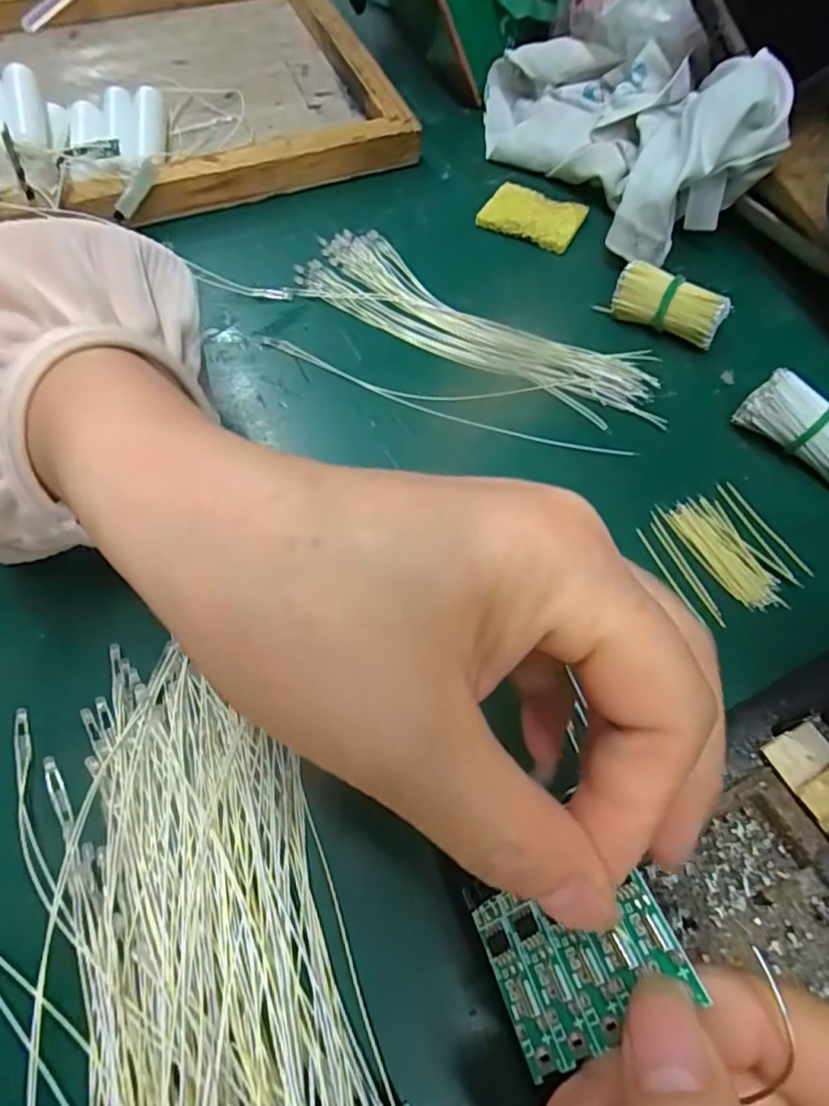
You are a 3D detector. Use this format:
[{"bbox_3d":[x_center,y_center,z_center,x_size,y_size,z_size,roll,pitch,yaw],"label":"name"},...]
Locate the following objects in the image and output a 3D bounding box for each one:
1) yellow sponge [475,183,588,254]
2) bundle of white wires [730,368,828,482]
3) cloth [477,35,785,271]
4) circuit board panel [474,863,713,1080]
[{"bbox_3d":[0.067,-0.192,0.321,0.053,0.010,0.036,28,66,15],"label":"yellow sponge"},{"bbox_3d":[0.167,-0.049,0.234,0.062,0.028,0.019,39,69,20],"label":"bundle of white wires"},{"bbox_3d":[0.103,-0.249,0.319,0.081,0.066,0.193,-25,64,-12],"label":"cloth"},{"bbox_3d":[0.034,0.084,0.117,0.039,0.004,0.030,-39,50,15],"label":"circuit board panel"}]

